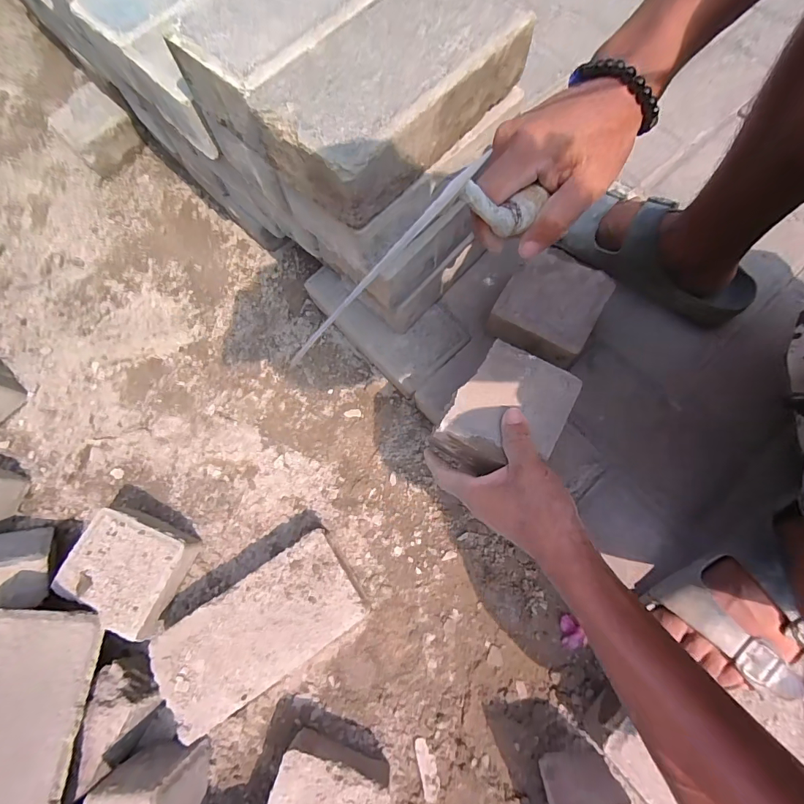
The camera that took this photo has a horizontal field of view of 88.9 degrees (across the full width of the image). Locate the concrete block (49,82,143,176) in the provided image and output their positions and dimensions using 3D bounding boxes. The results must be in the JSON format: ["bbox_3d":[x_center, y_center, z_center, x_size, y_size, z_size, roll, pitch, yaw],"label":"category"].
[{"bbox_3d":[-0.489,-0.434,0.657,0.092,0.073,0.104,-42,76,-12],"label":"concrete block"}]

